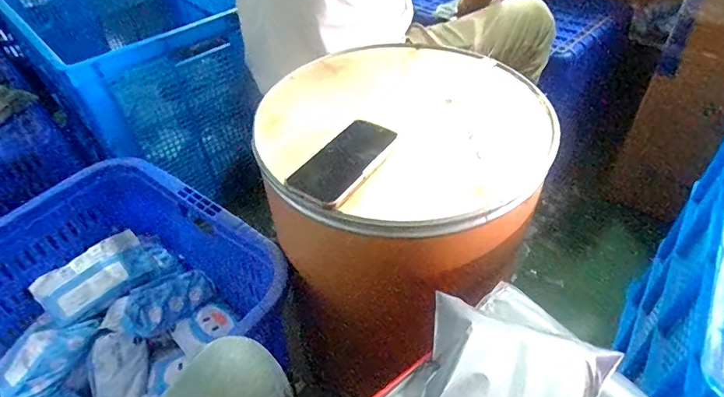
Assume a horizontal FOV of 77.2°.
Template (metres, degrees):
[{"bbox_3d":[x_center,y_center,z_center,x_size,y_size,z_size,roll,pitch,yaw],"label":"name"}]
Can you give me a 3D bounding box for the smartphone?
[{"bbox_3d":[-0.021,-0.048,0.551,0.065,0.015,0.146,22,50,25],"label":"smartphone"}]

